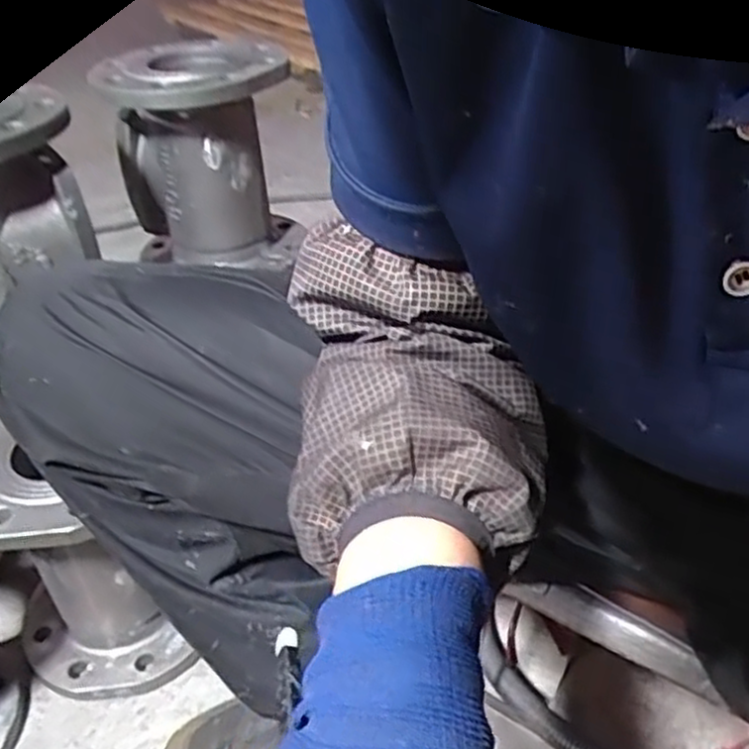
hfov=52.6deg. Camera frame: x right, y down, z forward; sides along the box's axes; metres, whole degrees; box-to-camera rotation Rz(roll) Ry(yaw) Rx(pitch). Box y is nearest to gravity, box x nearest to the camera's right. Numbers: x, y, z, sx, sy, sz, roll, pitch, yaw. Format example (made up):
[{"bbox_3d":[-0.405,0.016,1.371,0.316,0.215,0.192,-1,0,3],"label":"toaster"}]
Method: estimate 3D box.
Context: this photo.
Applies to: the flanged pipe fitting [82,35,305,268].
[{"bbox_3d":[-0.168,-0.229,0.803,0.160,0.215,0.148,2,36,10],"label":"flanged pipe fitting"}]

